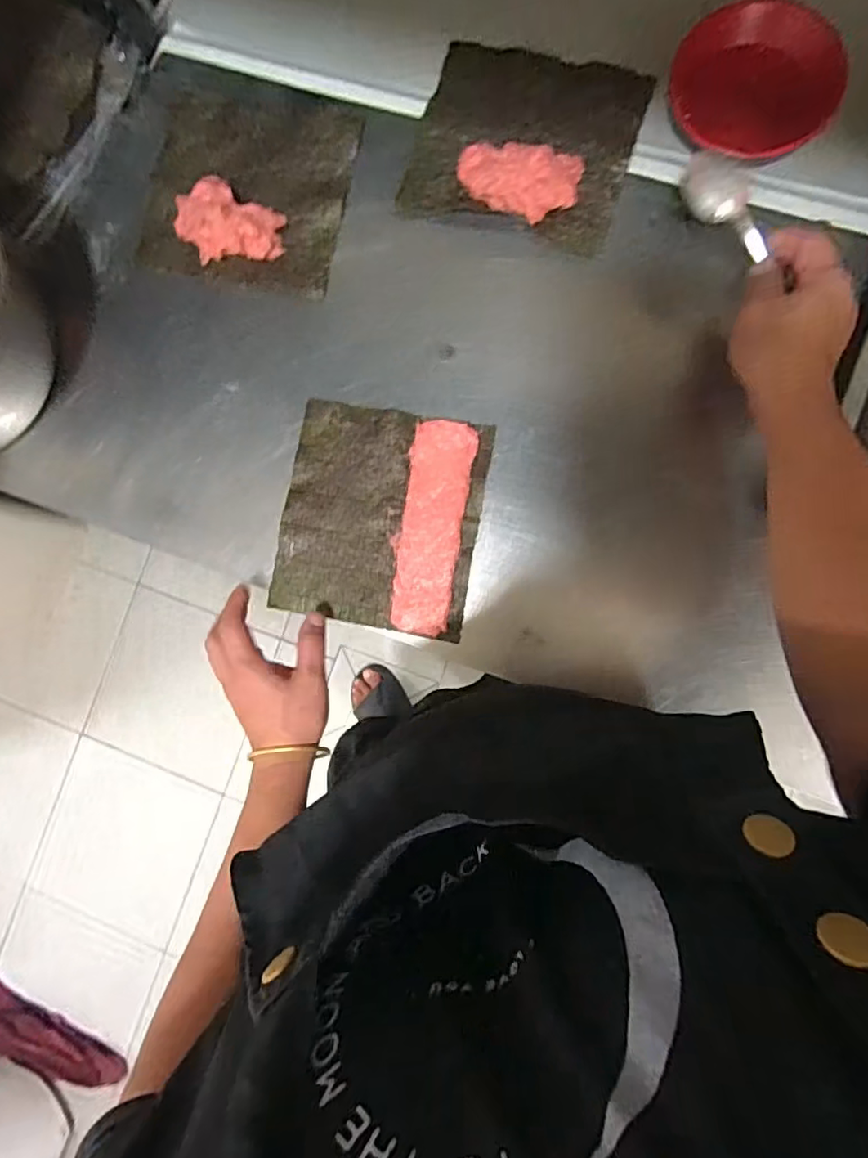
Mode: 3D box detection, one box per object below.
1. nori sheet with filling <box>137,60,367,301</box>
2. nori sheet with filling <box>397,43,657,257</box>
[{"bbox_3d":[-0.187,-0.404,0.574,0.208,0.034,0.217,13,88,7],"label":"nori sheet with filling"},{"bbox_3d":[0.086,-0.419,0.540,0.200,0.034,0.183,18,88,7],"label":"nori sheet with filling"}]

